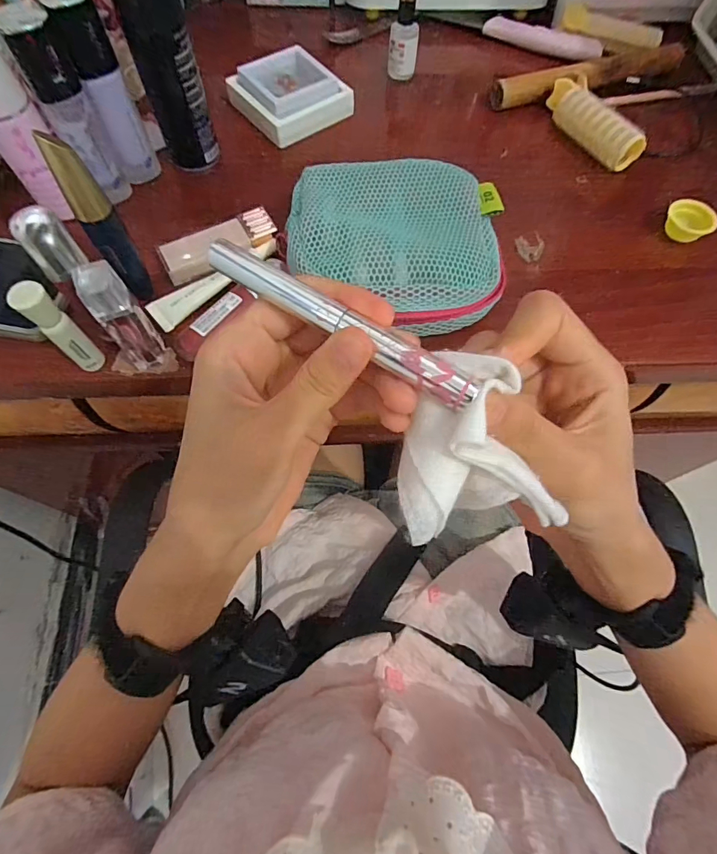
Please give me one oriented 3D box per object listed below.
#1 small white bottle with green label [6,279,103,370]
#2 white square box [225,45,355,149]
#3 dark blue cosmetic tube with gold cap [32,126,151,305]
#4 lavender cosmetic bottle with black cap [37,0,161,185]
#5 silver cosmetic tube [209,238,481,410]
[{"bbox_3d":[-0.186,-0.060,0.275,0.015,0.073,0.018,41,71,15],"label":"small white bottle with green label"},{"bbox_3d":[-0.065,-0.316,0.417,0.090,0.031,0.079,-36,72,-16],"label":"white square box"},{"bbox_3d":[-0.159,-0.124,0.275,0.020,0.106,0.021,-26,70,-13],"label":"dark blue cosmetic tube with gold cap"},{"bbox_3d":[-0.183,-0.243,0.325,0.030,0.118,0.026,-24,69,-12],"label":"lavender cosmetic bottle with black cap"},{"bbox_3d":[-0.008,-0.038,0.157,0.110,0.008,0.011,31,69,11],"label":"silver cosmetic tube"}]

